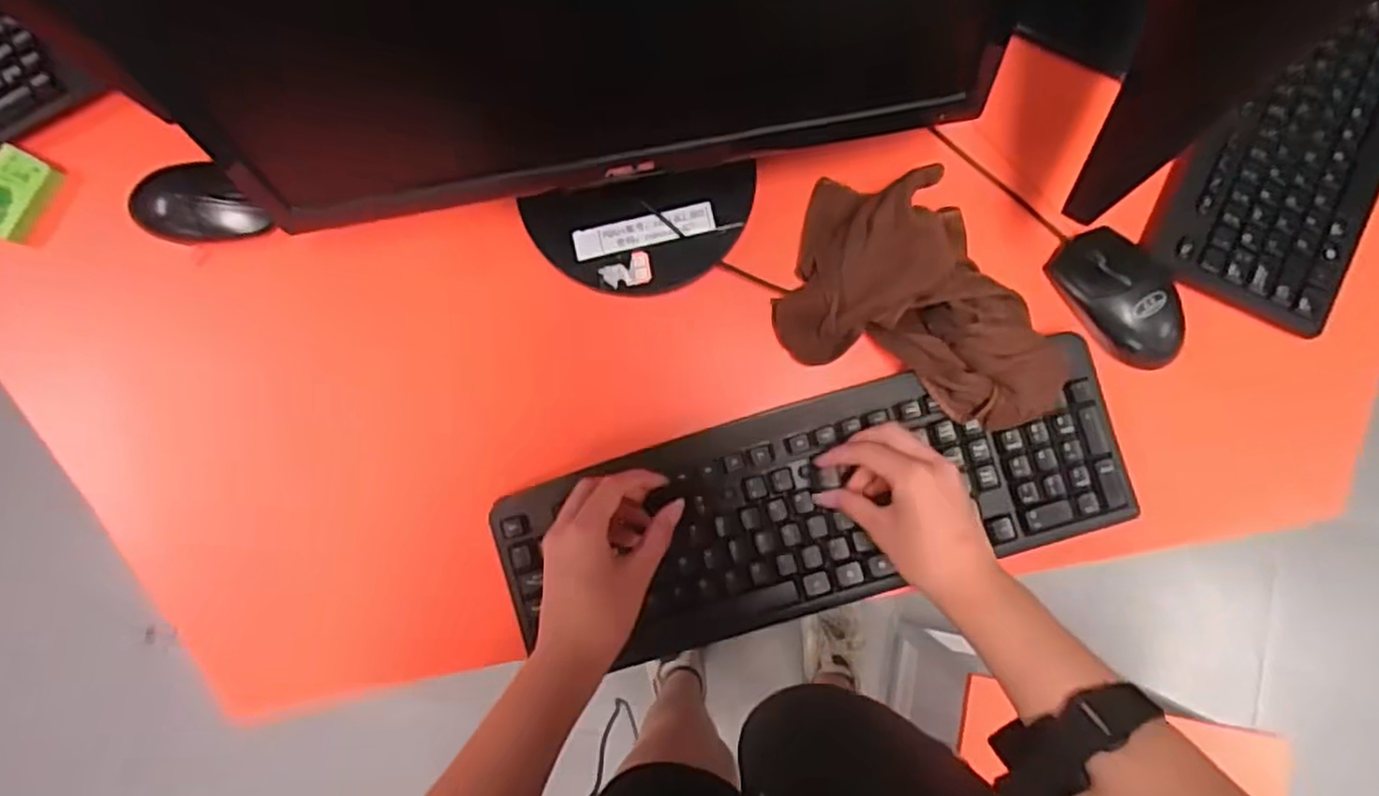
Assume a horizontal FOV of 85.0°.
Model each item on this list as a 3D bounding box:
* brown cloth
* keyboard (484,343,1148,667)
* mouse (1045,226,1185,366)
[{"bbox_3d":[0.164,-0.071,0.503,0.195,0.087,0.137,23,85,4],"label":"brown cloth"},{"bbox_3d":[0.089,0.076,0.527,0.431,0.021,0.147,-12,84,-1],"label":"keyboard"},{"bbox_3d":[0.308,-0.071,0.528,0.053,0.030,0.107,-32,84,-1],"label":"mouse"}]

